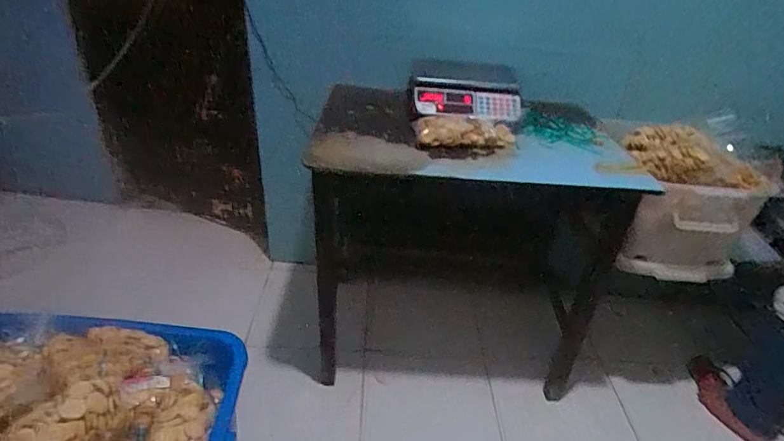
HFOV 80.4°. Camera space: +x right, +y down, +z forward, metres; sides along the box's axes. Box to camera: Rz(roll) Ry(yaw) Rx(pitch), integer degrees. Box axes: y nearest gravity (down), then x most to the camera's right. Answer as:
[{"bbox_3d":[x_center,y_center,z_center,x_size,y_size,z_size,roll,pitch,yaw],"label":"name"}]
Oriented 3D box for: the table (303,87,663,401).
[{"bbox_3d":[0.209,0.074,1.400,0.850,0.757,0.477,3,32,-2],"label":"table"}]

